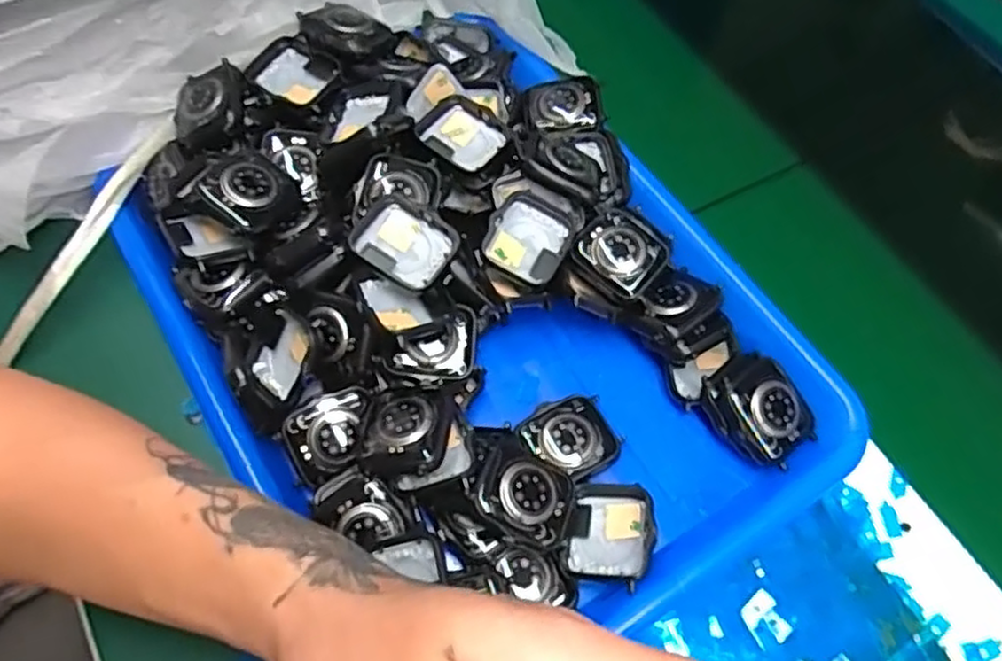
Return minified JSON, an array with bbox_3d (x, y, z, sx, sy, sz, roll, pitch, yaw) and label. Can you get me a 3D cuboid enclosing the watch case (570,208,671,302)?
[{"bbox_3d":[0.058,-0.038,0.343,0.040,0.011,0.037,41,66,17],"label":"watch case"}]

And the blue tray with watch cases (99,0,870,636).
[{"bbox_3d":[-0.021,-0.019,0.336,0.238,0.058,0.323,-28,67,-18],"label":"blue tray with watch cases"}]

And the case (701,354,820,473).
[{"bbox_3d":[0.118,0.037,0.324,0.038,0.015,0.049,-42,81,-1],"label":"case"}]

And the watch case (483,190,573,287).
[{"bbox_3d":[0.014,-0.045,0.340,0.035,0.014,0.043,23,62,9],"label":"watch case"}]

